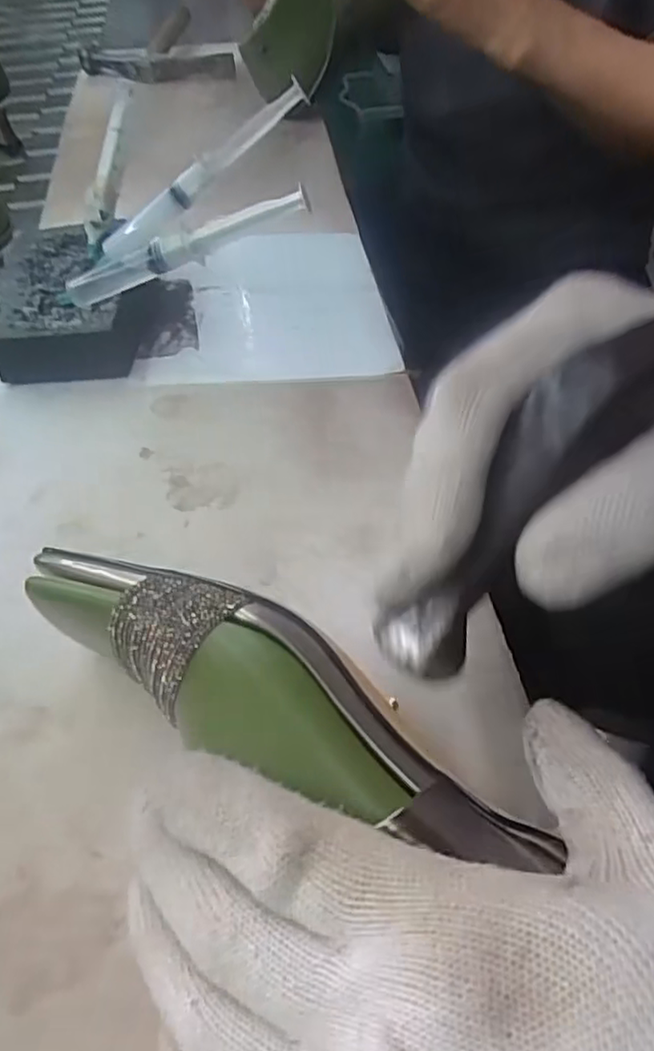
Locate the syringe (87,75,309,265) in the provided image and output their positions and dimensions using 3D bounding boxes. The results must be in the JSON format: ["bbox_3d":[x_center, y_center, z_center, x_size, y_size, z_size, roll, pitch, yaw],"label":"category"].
[{"bbox_3d":[-0.068,-0.204,0.369,0.134,0.017,0.011,-32,51,15],"label":"syringe"}]

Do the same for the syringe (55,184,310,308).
[{"bbox_3d":[-0.084,-0.156,0.361,0.156,0.018,0.014,-14,49,18],"label":"syringe"}]

